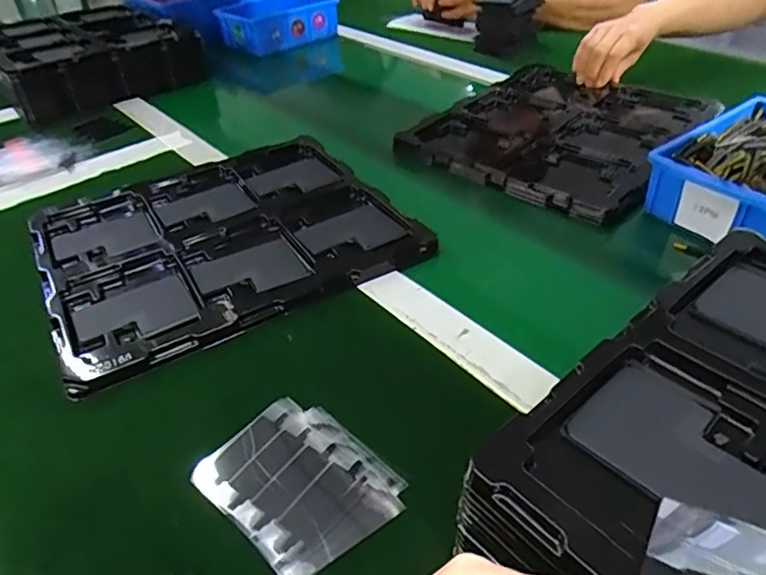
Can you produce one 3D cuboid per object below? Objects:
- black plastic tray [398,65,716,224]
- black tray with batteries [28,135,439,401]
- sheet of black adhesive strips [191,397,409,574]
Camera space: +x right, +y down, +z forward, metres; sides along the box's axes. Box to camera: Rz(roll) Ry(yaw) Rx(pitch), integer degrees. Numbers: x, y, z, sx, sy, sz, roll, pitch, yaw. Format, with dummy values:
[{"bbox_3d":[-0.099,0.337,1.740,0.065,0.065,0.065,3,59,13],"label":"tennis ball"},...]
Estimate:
[{"bbox_3d":[0.238,-0.203,0.728,0.299,0.037,0.365,30,50,34],"label":"black plastic tray"},{"bbox_3d":[-0.159,-0.057,0.561,0.322,0.020,0.288,-23,44,-22],"label":"black tray with batteries"},{"bbox_3d":[-0.052,0.118,0.351,0.112,0.006,0.088,30,50,33],"label":"sheet of black adhesive strips"}]

